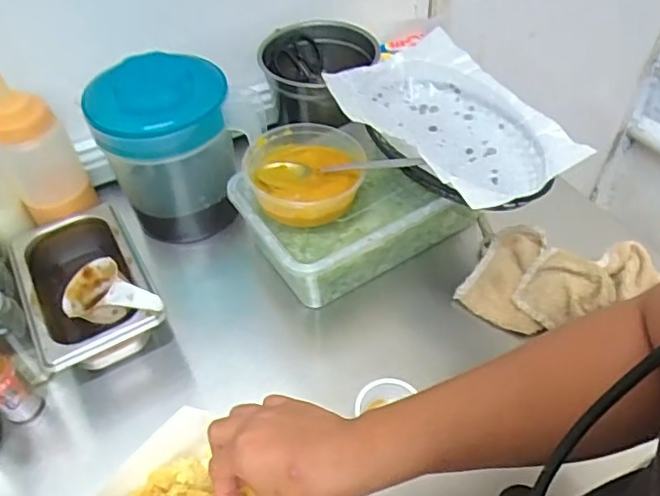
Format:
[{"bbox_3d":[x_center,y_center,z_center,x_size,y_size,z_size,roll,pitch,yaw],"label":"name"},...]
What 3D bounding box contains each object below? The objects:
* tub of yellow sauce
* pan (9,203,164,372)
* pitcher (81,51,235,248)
[{"bbox_3d":[-0.024,-0.072,0.569,0.111,0.034,0.111,-1,48,1],"label":"tub of yellow sauce"},{"bbox_3d":[-0.225,0.043,0.552,0.106,0.072,0.164,-24,52,-18],"label":"pan"},{"bbox_3d":[-0.157,-0.098,0.605,0.127,0.173,0.112,2,49,4],"label":"pitcher"}]

